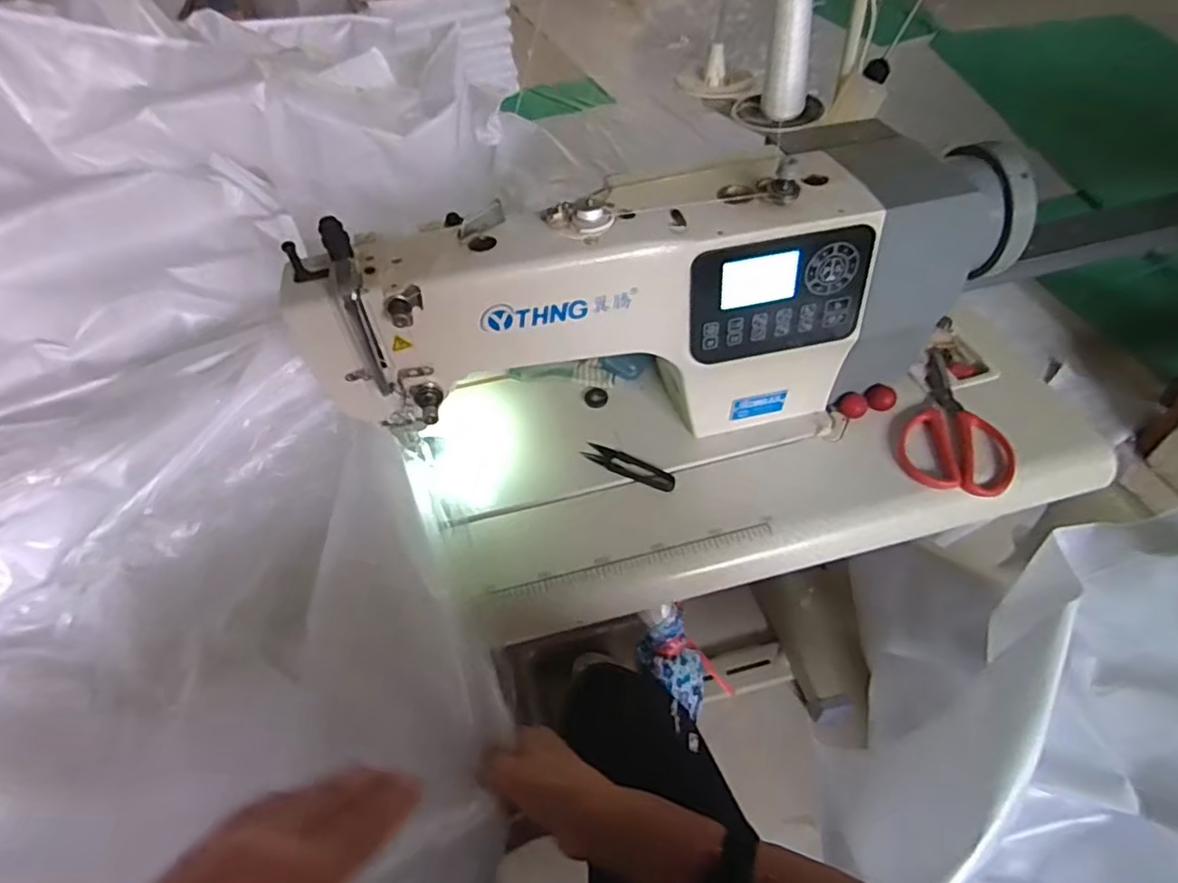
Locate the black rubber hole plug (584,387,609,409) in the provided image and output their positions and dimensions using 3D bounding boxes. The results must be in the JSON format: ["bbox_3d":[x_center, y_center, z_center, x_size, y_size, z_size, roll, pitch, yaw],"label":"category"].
[{"bbox_3d":[0.008,-0.047,0.690,0.024,0.011,0.020,-6,51,0],"label":"black rubber hole plug"}]

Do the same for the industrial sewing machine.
[{"bbox_3d":[0.073,-0.109,0.578,0.595,0.238,0.145,-17,52,-9],"label":"industrial sewing machine"}]

